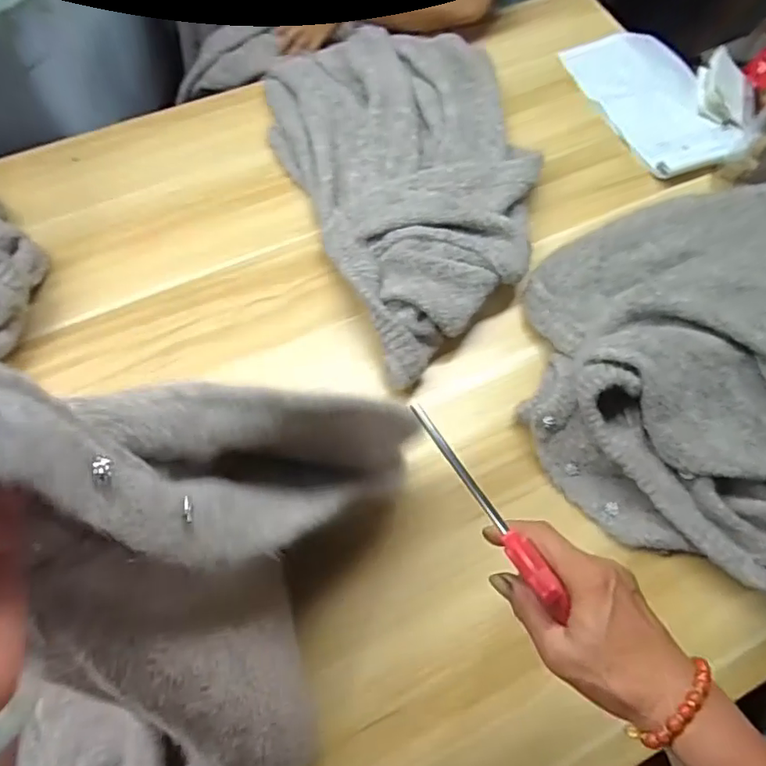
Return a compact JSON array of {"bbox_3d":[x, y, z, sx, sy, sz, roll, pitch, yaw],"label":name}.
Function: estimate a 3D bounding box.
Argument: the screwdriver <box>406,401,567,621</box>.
[{"bbox_3d":[0.066,0.078,0.358,0.019,0.025,0.154,-32,73,-14],"label":"screwdriver"}]

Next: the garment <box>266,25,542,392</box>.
[{"bbox_3d":[0.055,-0.304,0.766,0.344,0.082,0.562,-22,69,-10],"label":"garment"}]

